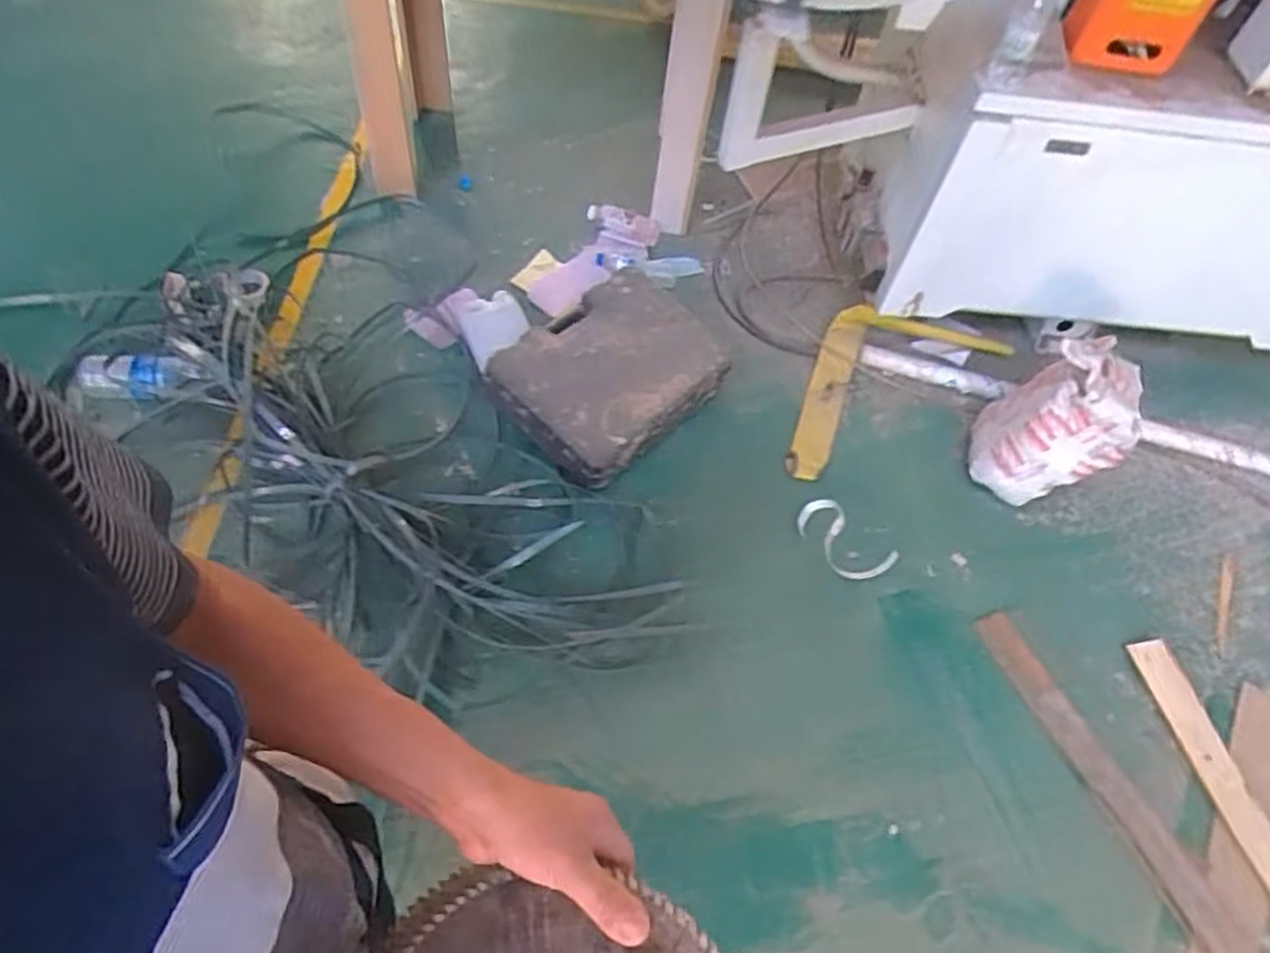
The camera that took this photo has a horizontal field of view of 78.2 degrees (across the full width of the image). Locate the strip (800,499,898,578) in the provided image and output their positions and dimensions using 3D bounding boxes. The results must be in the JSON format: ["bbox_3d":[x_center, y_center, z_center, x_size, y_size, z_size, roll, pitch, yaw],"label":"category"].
[{"bbox_3d":[0.433,0.134,1.621,0.204,0.047,0.117,40,72,11],"label":"strip"}]

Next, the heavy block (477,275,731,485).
[{"bbox_3d":[-0.052,-0.218,1.683,0.448,0.154,0.337,-33,66,-25],"label":"heavy block"}]

